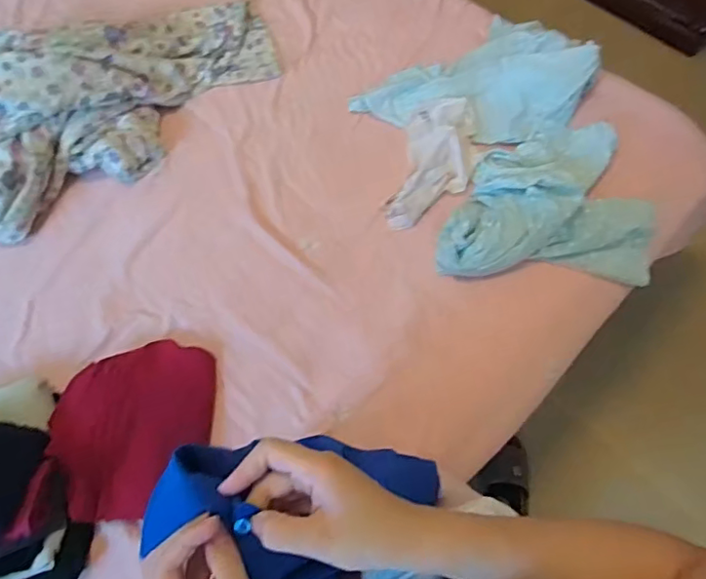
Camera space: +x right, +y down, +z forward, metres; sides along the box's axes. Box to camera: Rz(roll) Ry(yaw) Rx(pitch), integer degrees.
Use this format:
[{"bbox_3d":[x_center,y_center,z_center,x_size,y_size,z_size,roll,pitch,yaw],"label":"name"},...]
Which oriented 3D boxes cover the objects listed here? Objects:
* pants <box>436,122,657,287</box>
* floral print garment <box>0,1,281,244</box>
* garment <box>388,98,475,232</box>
[{"bbox_3d":[0.340,-0.155,0.985,0.362,0.085,0.286,2,69,3],"label":"pants"},{"bbox_3d":[-0.541,-0.373,1.056,0.806,0.186,0.330,-30,70,-9],"label":"floral print garment"},{"bbox_3d":[0.155,-0.244,1.045,0.130,0.053,0.278,11,69,7],"label":"garment"}]

